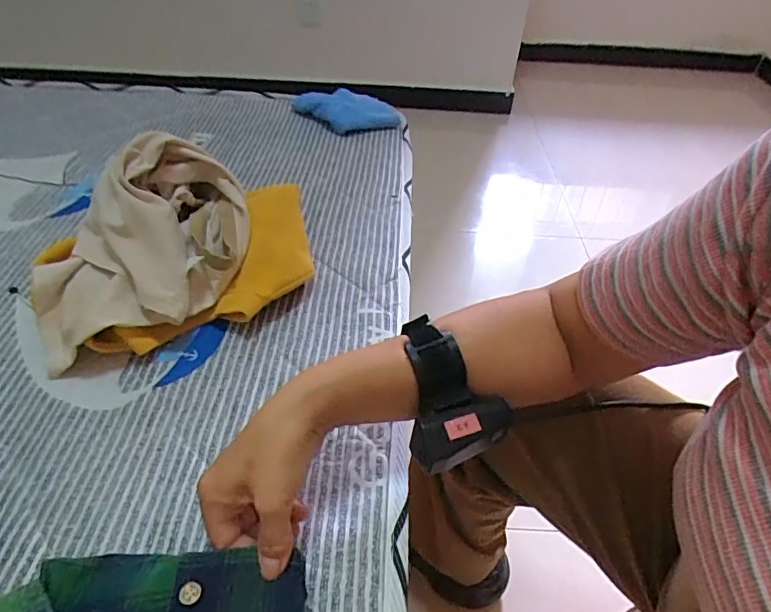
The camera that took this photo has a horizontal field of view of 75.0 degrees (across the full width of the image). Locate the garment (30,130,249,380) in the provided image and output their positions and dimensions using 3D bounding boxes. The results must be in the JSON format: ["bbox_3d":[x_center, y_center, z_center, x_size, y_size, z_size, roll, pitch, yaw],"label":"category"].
[{"bbox_3d":[-0.225,-0.052,0.461,0.194,0.142,0.138,-12,46,-16],"label":"garment"}]

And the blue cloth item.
[{"bbox_3d":[-0.065,-0.325,0.832,0.170,0.032,0.124,-4,44,-8],"label":"blue cloth item"}]

